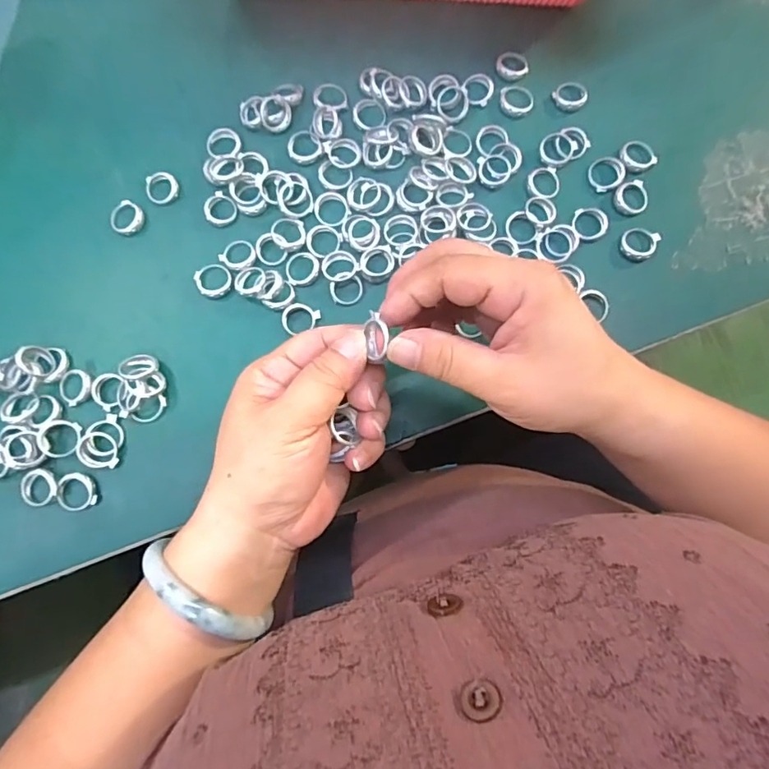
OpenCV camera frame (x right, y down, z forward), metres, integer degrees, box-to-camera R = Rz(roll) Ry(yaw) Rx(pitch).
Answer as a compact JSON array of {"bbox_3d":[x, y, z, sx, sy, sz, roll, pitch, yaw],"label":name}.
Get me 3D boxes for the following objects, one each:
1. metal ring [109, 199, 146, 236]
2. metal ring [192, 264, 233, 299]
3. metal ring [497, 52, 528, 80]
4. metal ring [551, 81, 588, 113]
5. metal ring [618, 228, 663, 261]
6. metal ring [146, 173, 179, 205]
[{"bbox_3d":[-0.162,-0.105,0.325,0.022,0.004,0.021,0,82,0],"label":"metal ring"},{"bbox_3d":[-0.105,-0.064,0.317,0.022,0.004,0.022,0,82,0],"label":"metal ring"},{"bbox_3d":[0.084,-0.209,0.337,0.020,0.004,0.020,0,82,0],"label":"metal ring"},{"bbox_3d":[0.120,-0.186,0.332,0.022,0.004,0.020,0,82,0],"label":"metal ring"},{"bbox_3d":[0.156,-0.086,0.317,0.021,0.004,0.022,0,82,0],"label":"metal ring"},{"bbox_3d":[-0.141,-0.124,0.327,0.020,0.004,0.020,0,82,0],"label":"metal ring"}]

